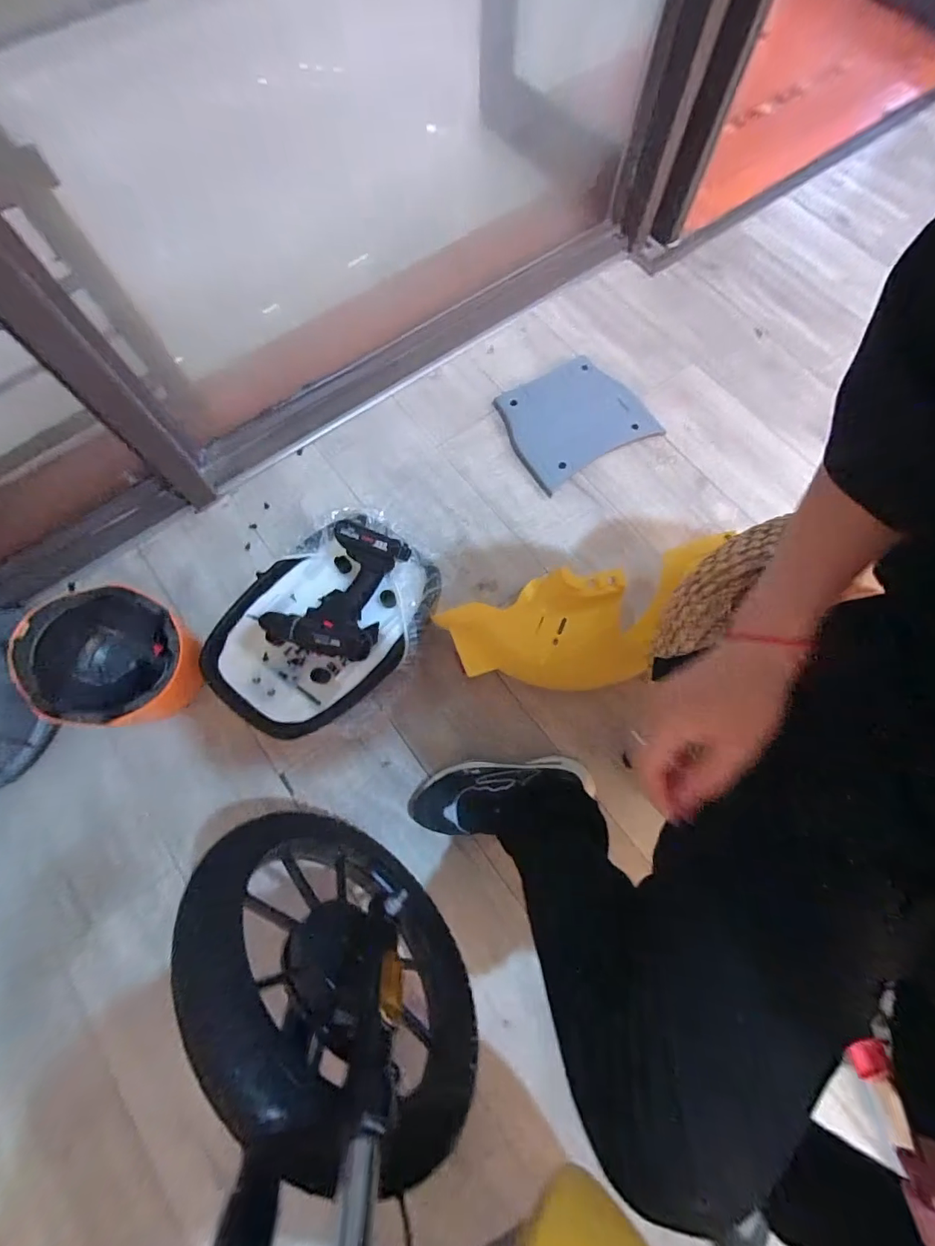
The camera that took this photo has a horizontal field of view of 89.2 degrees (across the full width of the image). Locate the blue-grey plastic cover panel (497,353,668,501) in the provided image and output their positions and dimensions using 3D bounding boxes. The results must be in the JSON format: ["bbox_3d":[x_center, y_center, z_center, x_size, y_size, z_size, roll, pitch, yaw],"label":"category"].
[{"bbox_3d":[0.225,-0.435,1.001,0.294,0.027,0.236,-31,74,-10],"label":"blue-grey plastic cover panel"}]

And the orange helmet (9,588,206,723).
[{"bbox_3d":[-0.553,0.067,0.765,0.223,0.149,0.203,32,76,9],"label":"orange helmet"}]

